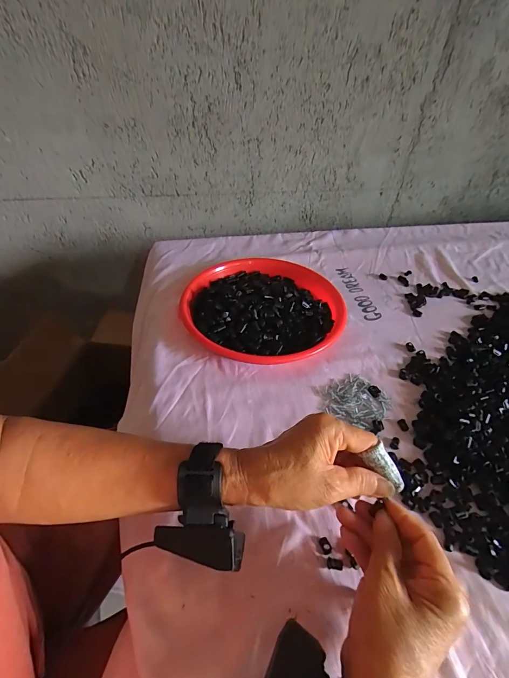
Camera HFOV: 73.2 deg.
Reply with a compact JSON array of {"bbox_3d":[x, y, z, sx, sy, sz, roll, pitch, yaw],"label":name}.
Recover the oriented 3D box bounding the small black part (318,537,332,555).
[{"bbox_3d":[0.067,0.194,0.322,0.009,0.004,0.014,-17,48,-19],"label":"small black part"}]

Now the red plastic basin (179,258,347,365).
[{"bbox_3d":[0.013,-0.057,0.555,0.246,0.037,0.244,0,44,-3],"label":"red plastic basin"}]

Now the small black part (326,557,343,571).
[{"bbox_3d":[0.073,0.204,0.312,0.014,0.004,0.009,8,44,5],"label":"small black part"}]

